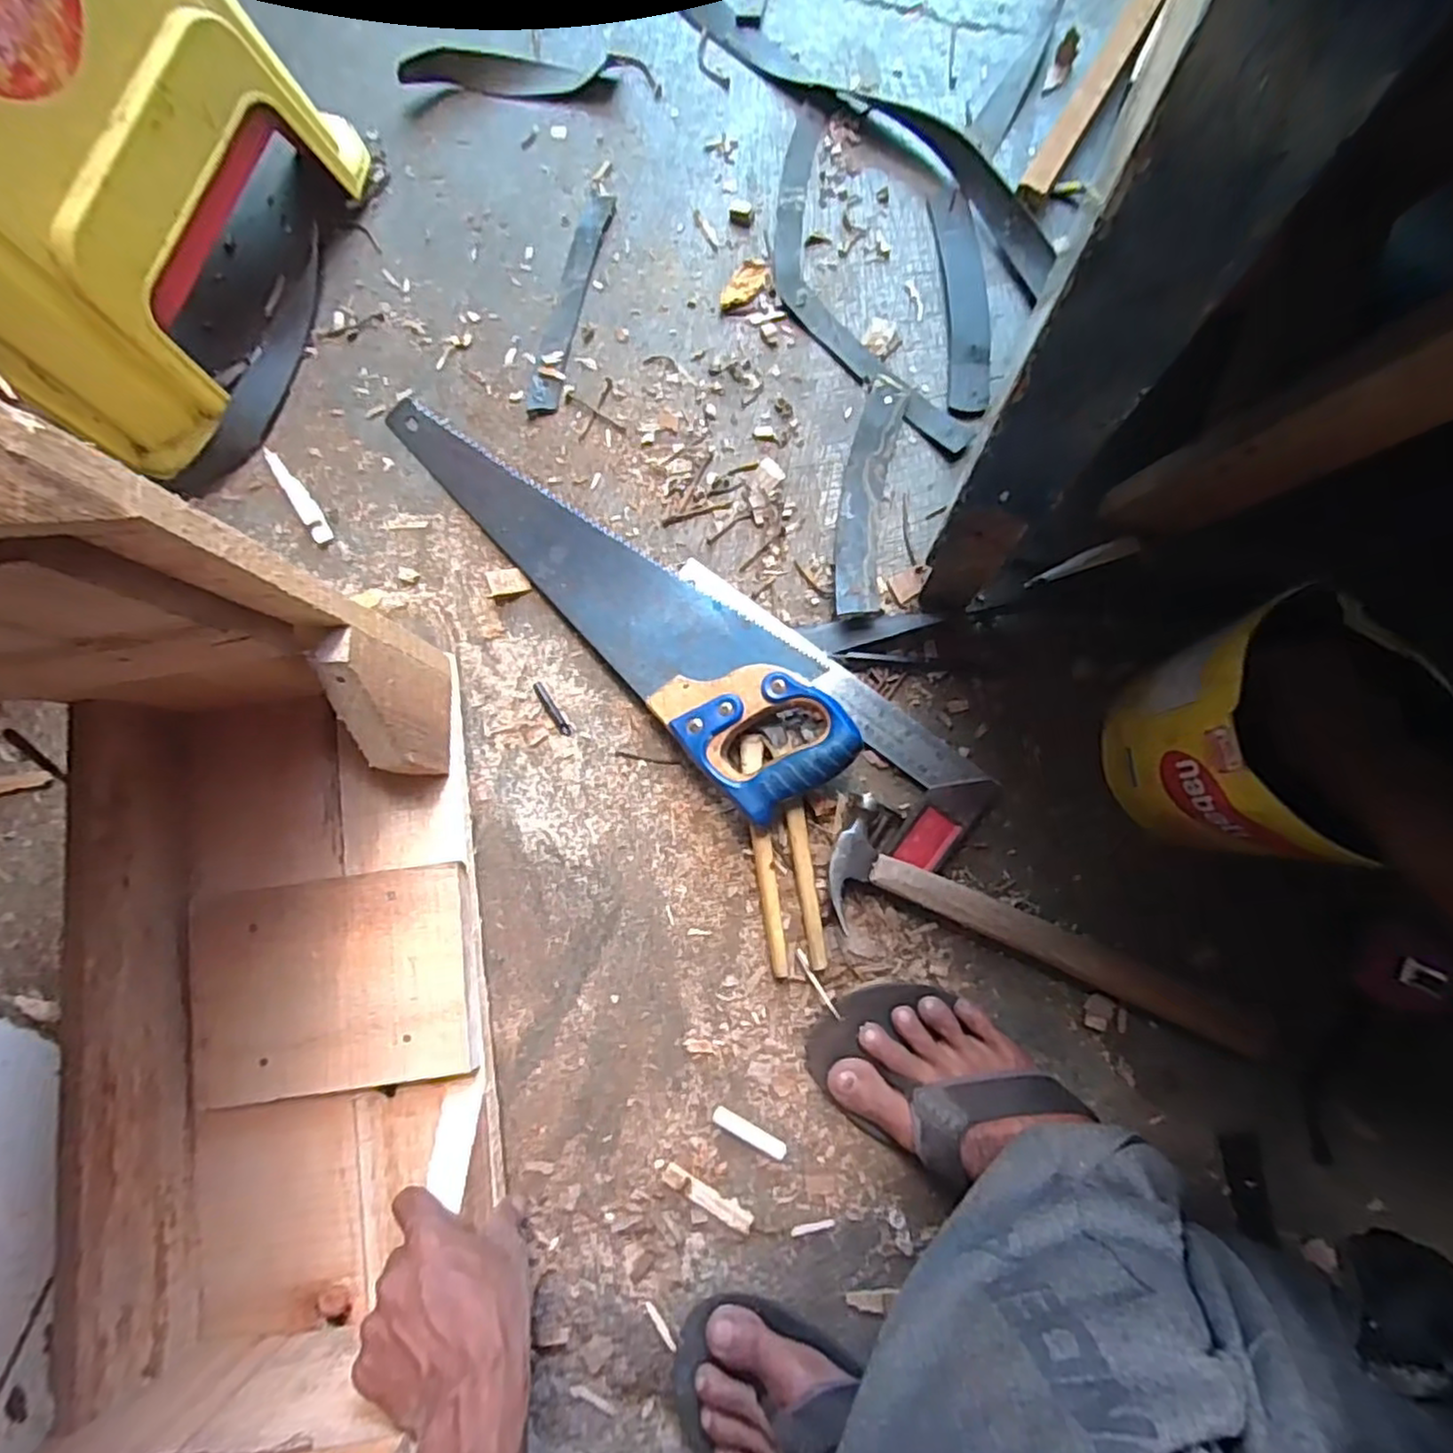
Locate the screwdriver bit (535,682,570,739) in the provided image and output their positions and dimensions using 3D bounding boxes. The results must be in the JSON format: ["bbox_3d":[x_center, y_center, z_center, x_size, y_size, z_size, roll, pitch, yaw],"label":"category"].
[{"bbox_3d":[-0.144,-0.014,0.584,0.009,0.004,0.051,-33,82,-1],"label":"screwdriver bit"}]

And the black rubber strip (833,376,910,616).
[{"bbox_3d":[0.115,-0.190,0.586,0.042,0.026,0.206,9,83,5],"label":"black rubber strip"}]

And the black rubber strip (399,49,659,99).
[{"bbox_3d":[-0.184,-0.621,0.670,0.237,0.025,0.047,7,83,4],"label":"black rubber strip"}]

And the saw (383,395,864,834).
[{"bbox_3d":[-0.090,-0.129,0.575,0.118,0.047,0.474,-42,82,-3],"label":"saw"}]

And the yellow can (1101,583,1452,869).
[{"bbox_3d":[0.340,0.010,0.460,0.131,0.147,0.138,0,82,3],"label":"yellow can"}]

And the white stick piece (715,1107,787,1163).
[{"bbox_3d":[0.018,0.305,0.535,0.059,0.009,0.013,28,85,7],"label":"white stick piece"}]

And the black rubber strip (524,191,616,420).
[{"bbox_3d":[-0.139,-0.379,0.635,0.028,0.006,0.218,13,83,5],"label":"black rubber strip"}]

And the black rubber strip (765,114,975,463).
[{"bbox_3d":[0.100,-0.380,0.620,0.098,0.007,0.348,-22,82,0],"label":"black rubber strip"}]

